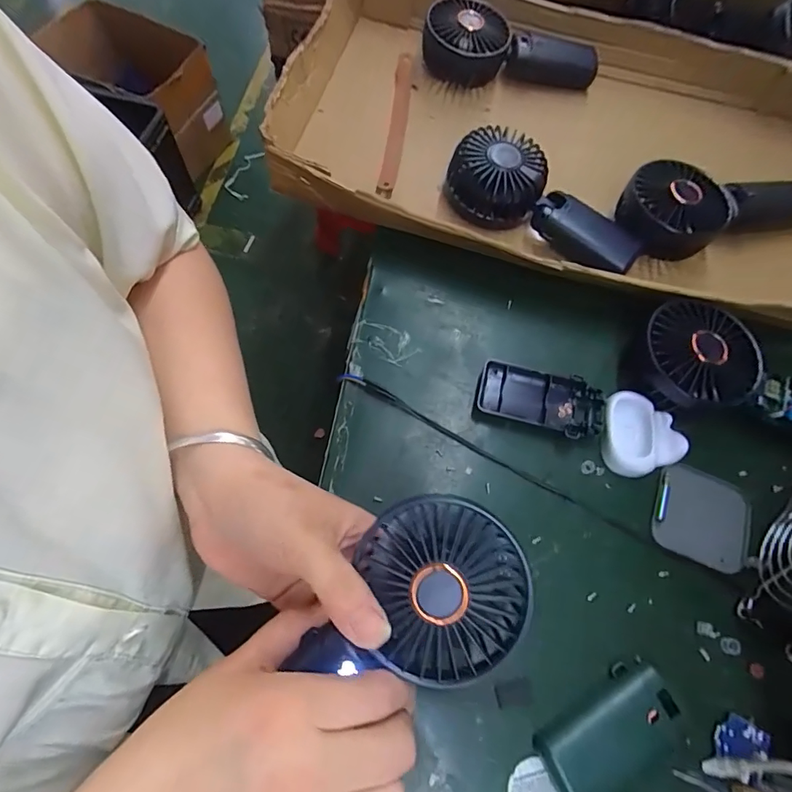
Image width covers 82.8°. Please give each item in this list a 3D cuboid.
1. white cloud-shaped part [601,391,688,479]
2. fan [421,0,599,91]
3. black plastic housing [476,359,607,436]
[{"bbox_3d":[0.186,0.031,0.339,0.060,0.014,0.061,14,68,2],"label":"white cloud-shaped part"},{"bbox_3d":[0.120,-0.358,0.468,0.183,0.049,0.079,11,67,1],"label":"fan"},{"bbox_3d":[0.111,0.004,0.346,0.093,0.014,0.048,17,68,3],"label":"black plastic housing"}]

